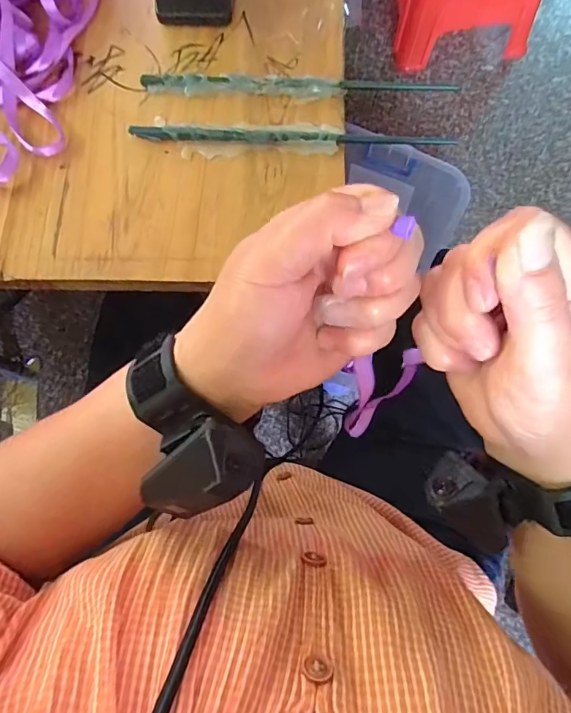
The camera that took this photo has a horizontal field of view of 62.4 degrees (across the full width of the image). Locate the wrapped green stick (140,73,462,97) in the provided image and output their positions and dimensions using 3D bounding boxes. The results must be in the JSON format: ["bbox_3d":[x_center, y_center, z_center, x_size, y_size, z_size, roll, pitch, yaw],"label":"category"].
[{"bbox_3d":[0.010,-0.207,0.358,0.231,0.010,0.018,2,74,2],"label":"wrapped green stick"}]

